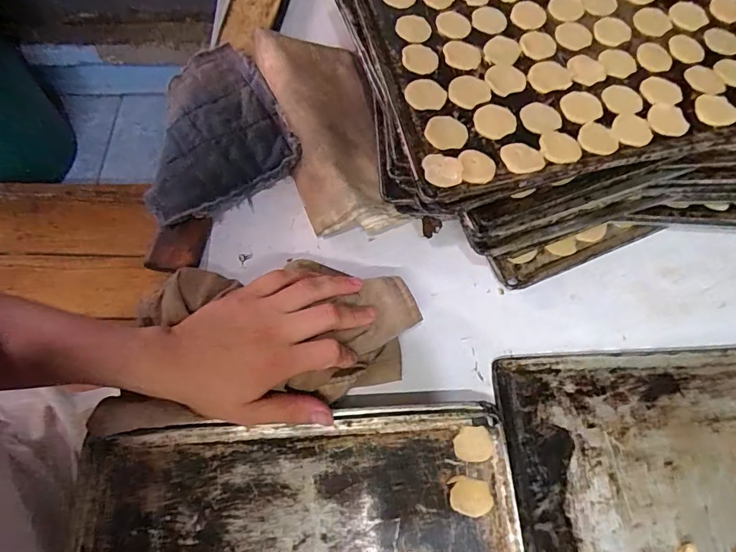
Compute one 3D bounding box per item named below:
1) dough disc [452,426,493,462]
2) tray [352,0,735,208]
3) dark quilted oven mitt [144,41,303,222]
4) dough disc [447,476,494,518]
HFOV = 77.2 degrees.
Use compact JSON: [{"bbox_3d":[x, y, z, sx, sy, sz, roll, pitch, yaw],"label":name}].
[{"bbox_3d":[0.085,0.136,0.373,0.030,0.004,0.026,-1,68,-2],"label":"dough disc"},{"bbox_3d":[0.214,-0.249,0.423,0.440,0.020,0.330,-13,69,-6],"label":"tray"},{"bbox_3d":[-0.170,-0.150,0.485,0.153,0.037,0.178,-28,72,-12],"label":"dark quilted oven mitt"},{"bbox_3d":[0.080,0.172,0.359,0.034,0.004,0.026,11,69,3],"label":"dough disc"}]

